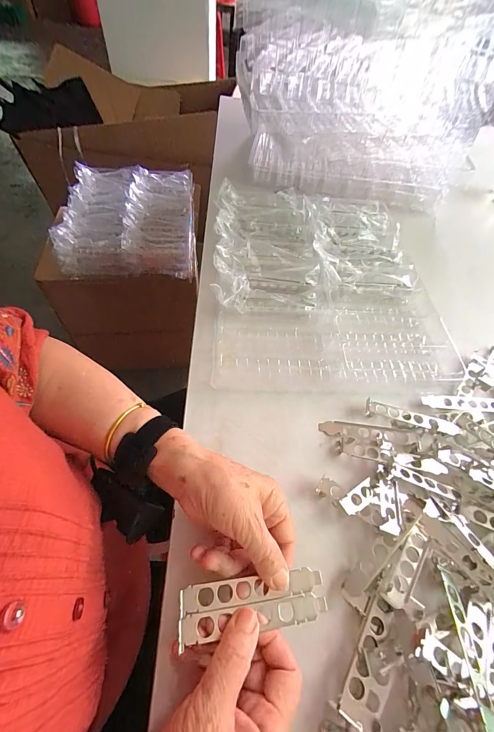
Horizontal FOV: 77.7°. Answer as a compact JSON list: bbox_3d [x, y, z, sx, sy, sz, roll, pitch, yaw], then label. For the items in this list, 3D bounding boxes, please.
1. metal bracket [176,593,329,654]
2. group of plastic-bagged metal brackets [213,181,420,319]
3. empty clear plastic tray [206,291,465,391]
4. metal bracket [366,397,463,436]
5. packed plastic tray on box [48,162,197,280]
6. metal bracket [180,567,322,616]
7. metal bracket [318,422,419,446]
[{"bbox_3d":[0.007,0.200,0.243,0.119,0.006,0.019,1,56,-13],"label":"metal bracket"},{"bbox_3d":[0.112,-0.219,0.547,0.332,0.052,0.317,0,57,-4],"label":"group of plastic-bagged metal brackets"},{"bbox_3d":[0.129,-0.045,0.453,0.348,0.021,0.165,0,57,-4],"label":"empty clear plastic tray"},{"bbox_3d":[0.212,0.066,0.390,0.119,0.010,0.021,13,57,5],"label":"metal bracket"},{"bbox_3d":[-0.332,-0.434,0.906,0.339,0.116,0.386,-3,58,-7],"label":"packed plastic tray on box"},{"bbox_3d":[0.006,0.186,0.255,0.119,0.004,0.018,0,57,-12],"label":"metal bracket"},{"bbox_3d":[0.151,0.083,0.382,0.120,0.006,0.019,8,57,1],"label":"metal bracket"}]

